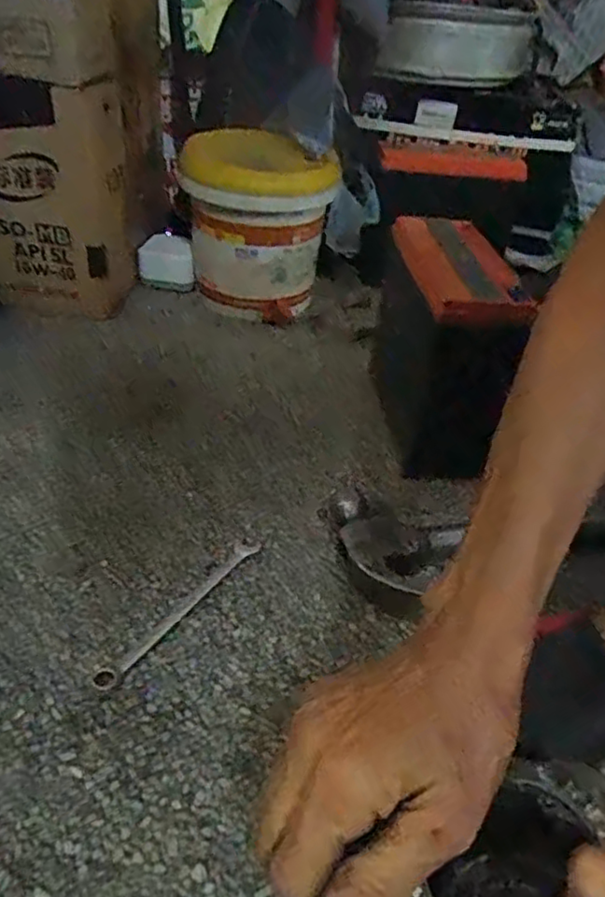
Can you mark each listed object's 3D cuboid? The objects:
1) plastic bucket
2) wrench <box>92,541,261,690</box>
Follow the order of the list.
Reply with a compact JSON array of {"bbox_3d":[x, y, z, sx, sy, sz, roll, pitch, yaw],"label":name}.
[{"bbox_3d":[-0.047,-0.274,0.777,0.165,0.168,0.178,9,37,3],"label":"plastic bucket"},{"bbox_3d":[-0.081,0.106,0.437,0.016,0.004,0.150,26,43,24],"label":"wrench"}]

